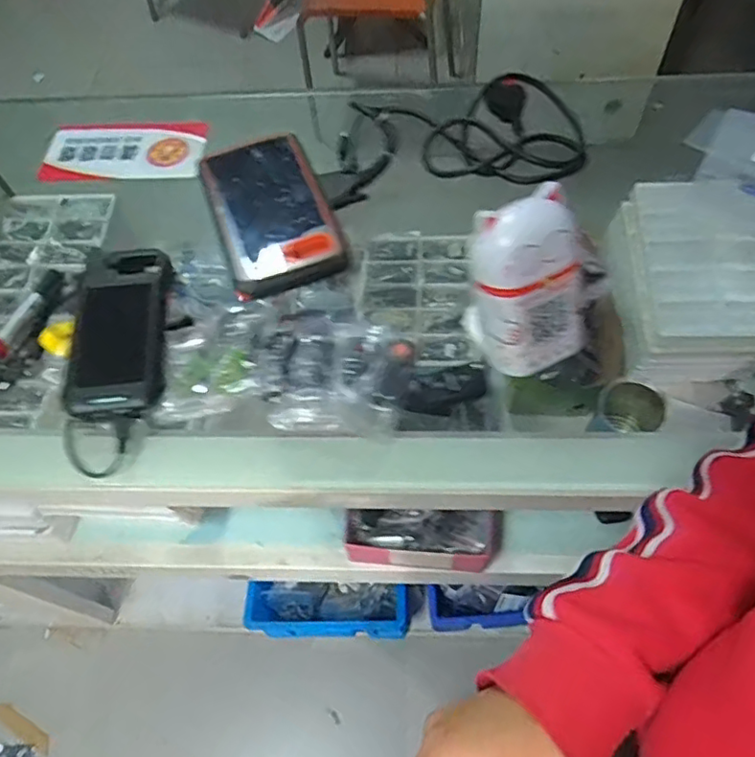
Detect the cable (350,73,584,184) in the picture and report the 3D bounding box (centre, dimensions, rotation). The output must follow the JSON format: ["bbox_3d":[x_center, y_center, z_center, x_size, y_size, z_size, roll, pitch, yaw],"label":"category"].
[{"bbox_3d":[0.149,-0.288,0.696,0.189,0.044,0.169,18,62,14],"label":"cable"}]

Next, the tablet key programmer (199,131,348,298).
[{"bbox_3d":[-0.115,-0.182,0.636,0.116,0.021,0.212,-19,60,-8],"label":"tablet key programmer"}]

